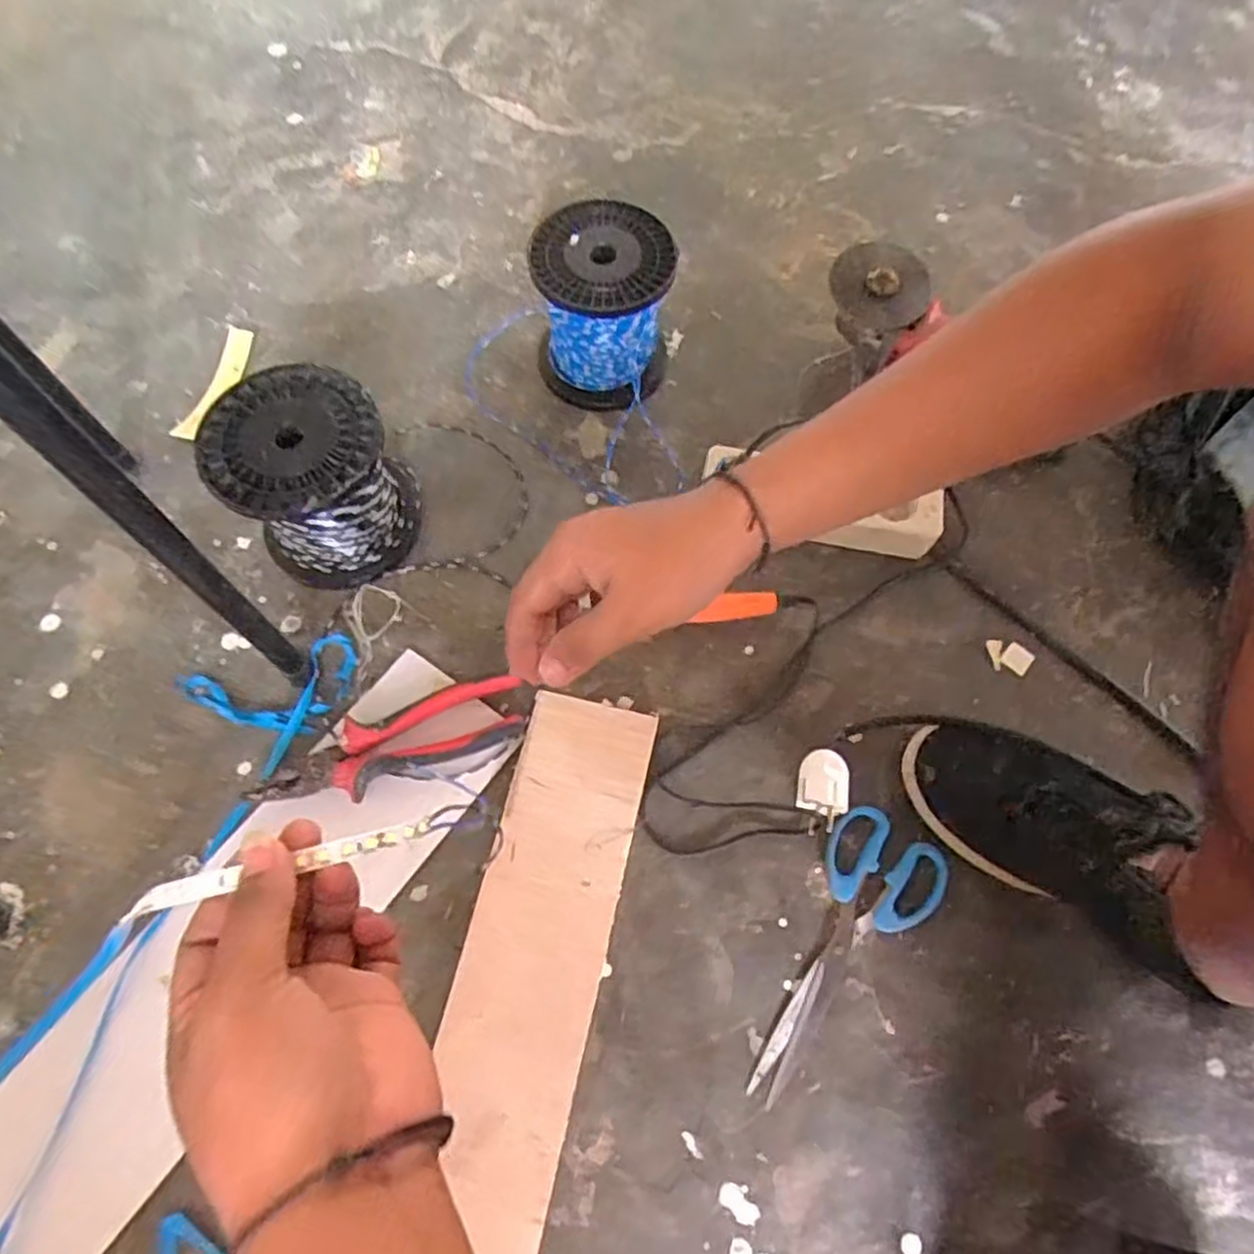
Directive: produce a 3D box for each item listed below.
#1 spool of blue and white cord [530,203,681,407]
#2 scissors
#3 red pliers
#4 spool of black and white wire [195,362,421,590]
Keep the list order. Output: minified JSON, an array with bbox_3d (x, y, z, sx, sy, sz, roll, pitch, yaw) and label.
[{"bbox_3d":[-0.022,-0.278,0.648,0.116,0.128,0.112,1,68,-2],"label":"spool of blue and white cord"},{"bbox_3d":[0.152,0.227,0.504,0.081,0.013,0.199,29,70,10],"label":"scissors"},{"bbox_3d":[-0.171,0.085,0.540,0.192,0.025,0.060,-19,69,-16],"label":"red pliers"},{"bbox_3d":[-0.239,-0.113,0.571,0.124,0.120,0.125,1,68,-2],"label":"spool of black and white wire"}]

